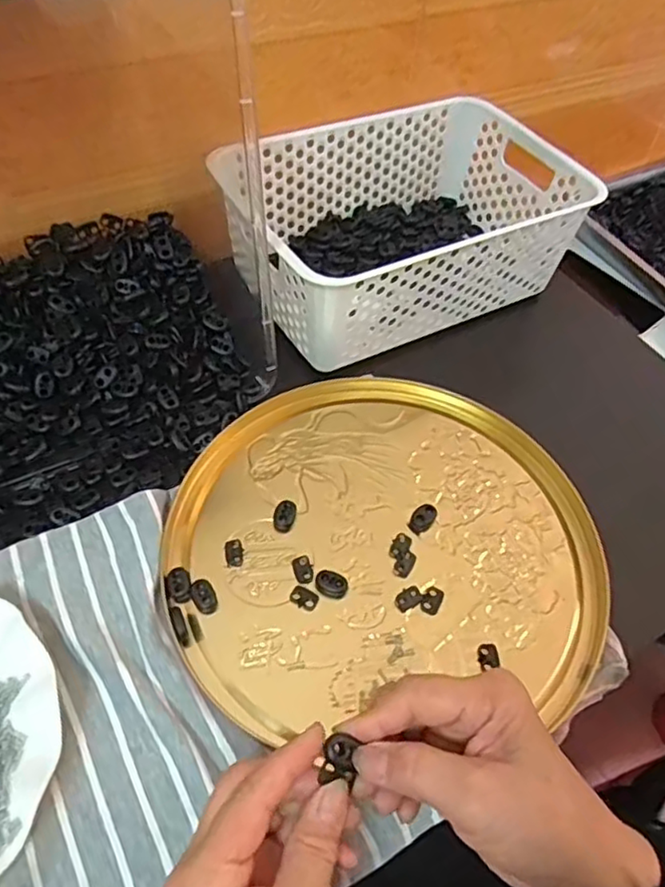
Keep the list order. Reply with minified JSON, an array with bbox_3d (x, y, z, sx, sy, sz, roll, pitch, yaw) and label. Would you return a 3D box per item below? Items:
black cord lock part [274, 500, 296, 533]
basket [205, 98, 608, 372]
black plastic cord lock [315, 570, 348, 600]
[{"bbox_3d":[-0.034,0.051,0.451,0.014,0.004,0.026,12,53,3],"label":"black cord lock part"},{"bbox_3d":[0.061,-0.204,0.585,0.295,0.100,0.201,-22,58,-20],"label":"basket"},{"bbox_3d":[-0.001,0.094,0.425,0.022,0.004,0.018,17,53,7],"label":"black plastic cord lock"}]

